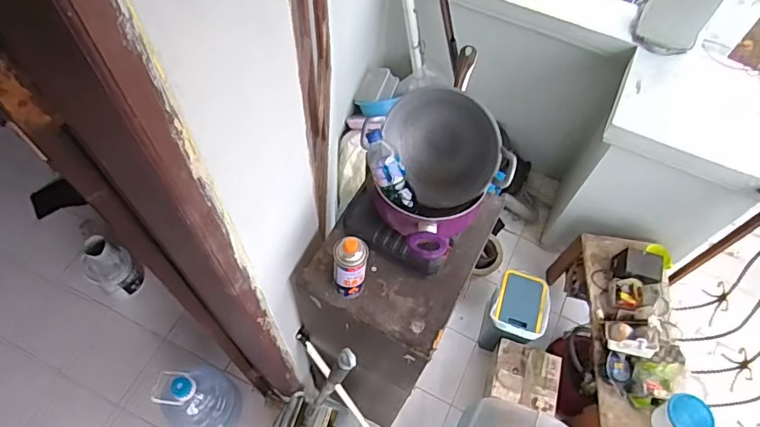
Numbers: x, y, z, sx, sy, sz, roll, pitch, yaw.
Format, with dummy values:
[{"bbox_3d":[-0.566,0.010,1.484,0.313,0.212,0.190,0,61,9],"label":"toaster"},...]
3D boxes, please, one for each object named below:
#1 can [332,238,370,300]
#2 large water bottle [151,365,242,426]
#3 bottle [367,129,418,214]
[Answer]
[{"bbox_3d":[-0.060,0.118,1.023,0.065,0.179,0.061,1,61,-3],"label":"can"},{"bbox_3d":[-0.616,0.649,1.748,0.218,0.419,0.241,18,61,7],"label":"large water bottle"},{"bbox_3d":[0.018,-0.080,1.036,0.060,0.055,0.182,-28,95,-18],"label":"bottle"}]

